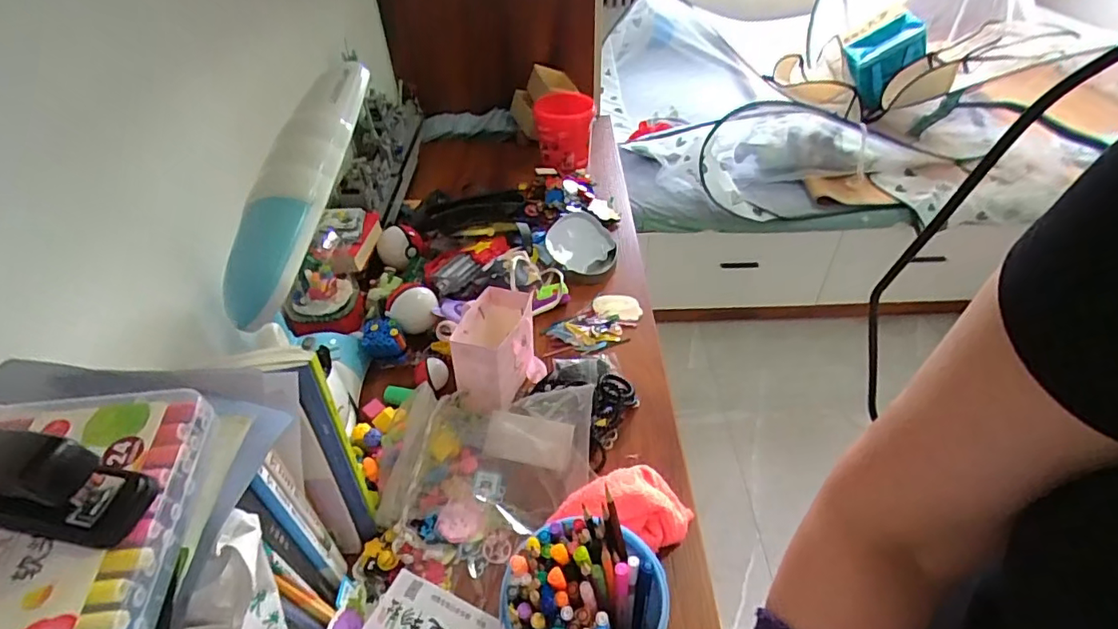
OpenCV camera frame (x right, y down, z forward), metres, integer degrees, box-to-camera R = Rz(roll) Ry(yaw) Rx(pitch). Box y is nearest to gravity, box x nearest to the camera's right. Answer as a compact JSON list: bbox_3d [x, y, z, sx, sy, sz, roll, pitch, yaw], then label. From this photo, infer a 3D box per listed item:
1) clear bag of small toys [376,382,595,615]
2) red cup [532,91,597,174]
[{"bbox_3d":[-0.082,0.181,0.628,0.234,0.058,0.233,0,43,3],"label":"clear bag of small toys"},{"bbox_3d":[0.012,-0.398,1.183,0.125,0.131,0.114,-6,43,-4],"label":"red cup"}]

